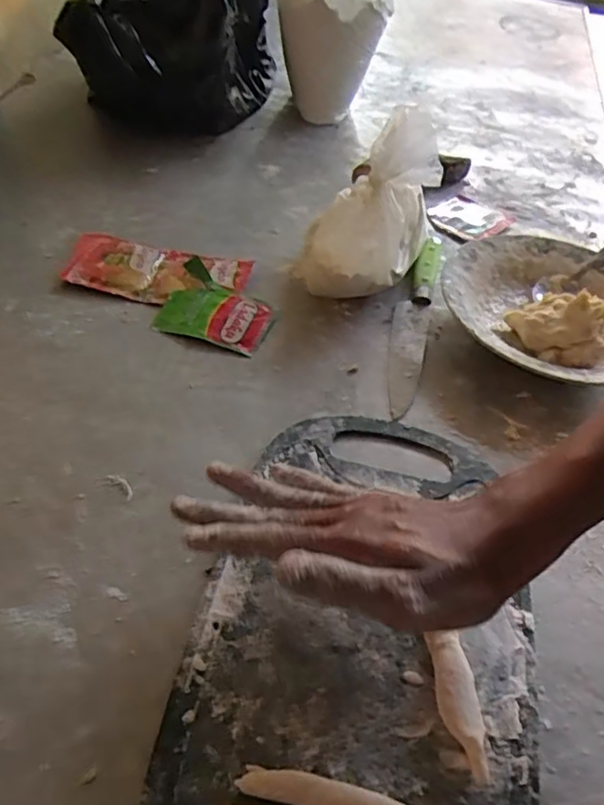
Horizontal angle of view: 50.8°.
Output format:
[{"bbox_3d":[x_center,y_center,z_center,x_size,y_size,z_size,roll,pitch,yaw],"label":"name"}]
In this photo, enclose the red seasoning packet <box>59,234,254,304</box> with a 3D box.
[{"bbox_3d":[-0.131,-0.120,0.576,0.159,0.011,0.076,10,47,3],"label":"red seasoning packet"}]

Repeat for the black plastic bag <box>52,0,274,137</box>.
[{"bbox_3d":[-0.151,-0.449,0.805,0.195,0.153,0.253,14,48,6],"label":"black plastic bag"}]

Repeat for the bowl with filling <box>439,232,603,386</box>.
[{"bbox_3d":[0.218,-0.088,0.559,0.197,0.057,0.187,3,48,-4],"label":"bowl with filling"}]

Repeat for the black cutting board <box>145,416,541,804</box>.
[{"bbox_3d":[0.038,0.121,0.363,0.185,0.016,0.298,12,48,4],"label":"black cutting board"}]

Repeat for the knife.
[{"bbox_3d":[0.100,-0.079,0.564,0.031,0.018,0.244,14,48,6],"label":"knife"}]

